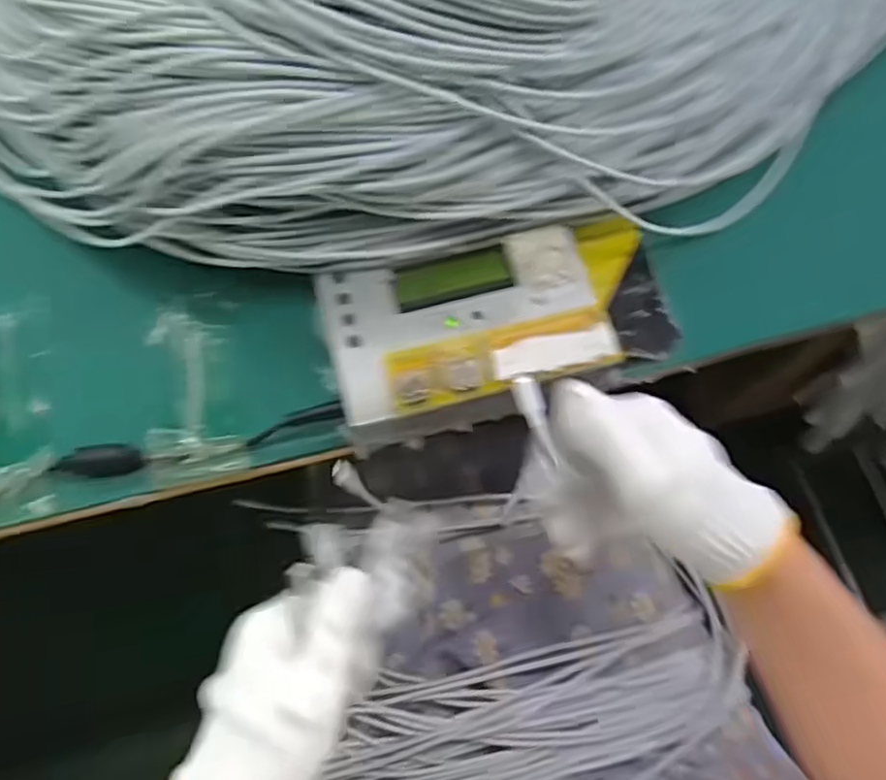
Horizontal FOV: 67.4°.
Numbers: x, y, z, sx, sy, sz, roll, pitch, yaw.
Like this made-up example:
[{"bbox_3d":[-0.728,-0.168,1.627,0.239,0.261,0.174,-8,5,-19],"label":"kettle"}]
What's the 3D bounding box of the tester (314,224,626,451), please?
[{"bbox_3d":[0.012,-0.032,0.354,0.142,0.037,0.101,-12,71,-5],"label":"tester"}]

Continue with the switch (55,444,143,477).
[{"bbox_3d":[-0.175,0.036,0.340,0.041,0.006,0.017,-1,71,-1],"label":"switch"}]

